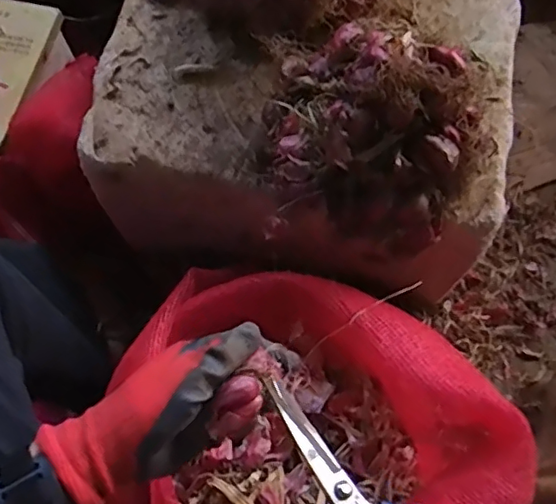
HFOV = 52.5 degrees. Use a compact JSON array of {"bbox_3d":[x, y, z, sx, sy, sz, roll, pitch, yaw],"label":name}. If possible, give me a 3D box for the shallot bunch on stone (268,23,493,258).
[{"bbox_3d":[0.079,-0.106,0.509,0.202,0.146,0.154,36,72,13],"label":"shallot bunch on stone"}]

